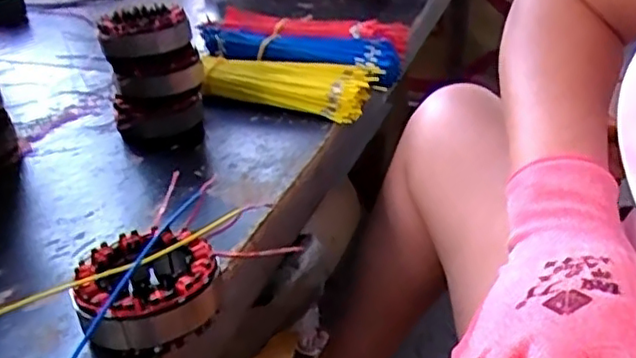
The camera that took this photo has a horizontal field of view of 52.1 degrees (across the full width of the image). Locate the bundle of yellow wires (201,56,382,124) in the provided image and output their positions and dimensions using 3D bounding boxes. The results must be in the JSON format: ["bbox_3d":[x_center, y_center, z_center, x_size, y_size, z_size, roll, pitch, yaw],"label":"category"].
[{"bbox_3d":[-0.032,-0.102,0.715,0.185,0.036,0.086,9,31,18],"label":"bundle of yellow wires"}]

